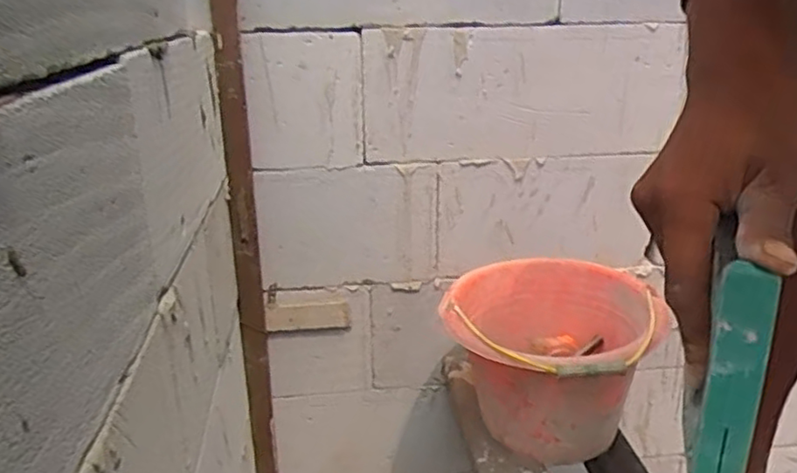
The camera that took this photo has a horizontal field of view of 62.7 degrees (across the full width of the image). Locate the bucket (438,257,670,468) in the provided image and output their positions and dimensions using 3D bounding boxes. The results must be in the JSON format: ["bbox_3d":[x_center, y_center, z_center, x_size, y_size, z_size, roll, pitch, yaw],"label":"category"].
[{"bbox_3d":[0.200,0.179,0.900,0.266,0.199,0.292,-1,20,0],"label":"bucket"}]

